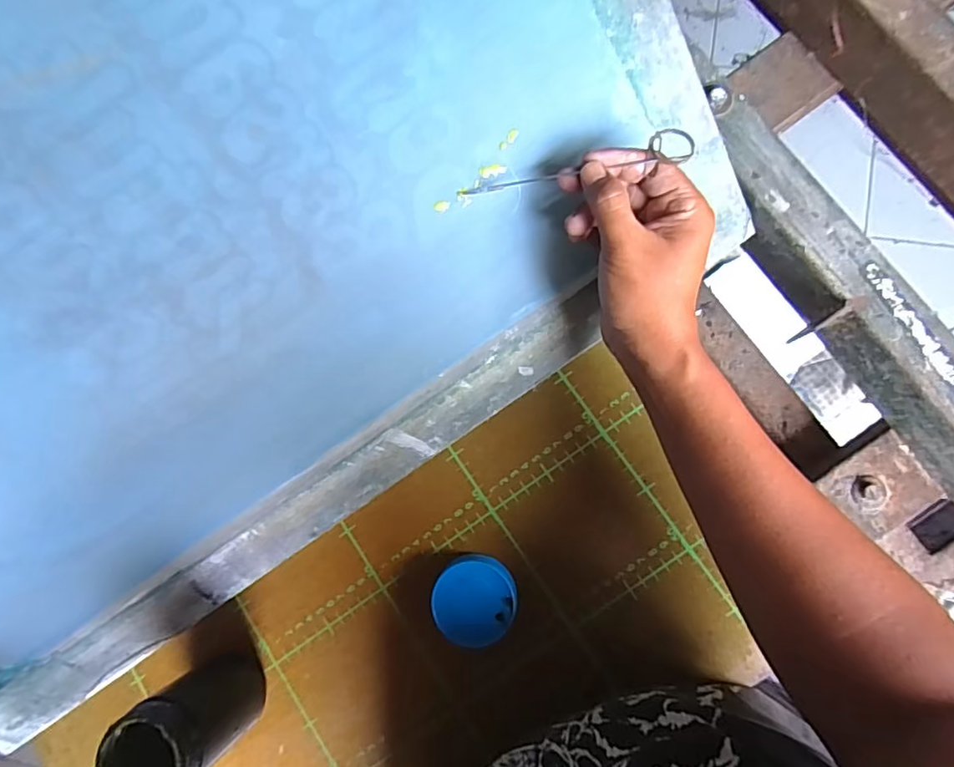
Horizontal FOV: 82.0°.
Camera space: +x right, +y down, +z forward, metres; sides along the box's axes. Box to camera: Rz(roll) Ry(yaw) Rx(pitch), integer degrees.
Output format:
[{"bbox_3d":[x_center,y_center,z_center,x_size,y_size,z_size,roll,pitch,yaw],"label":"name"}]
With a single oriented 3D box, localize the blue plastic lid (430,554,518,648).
[{"bbox_3d":[-0.002,0.155,0.396,0.057,0.026,0.058,0,83,2],"label":"blue plastic lid"}]

